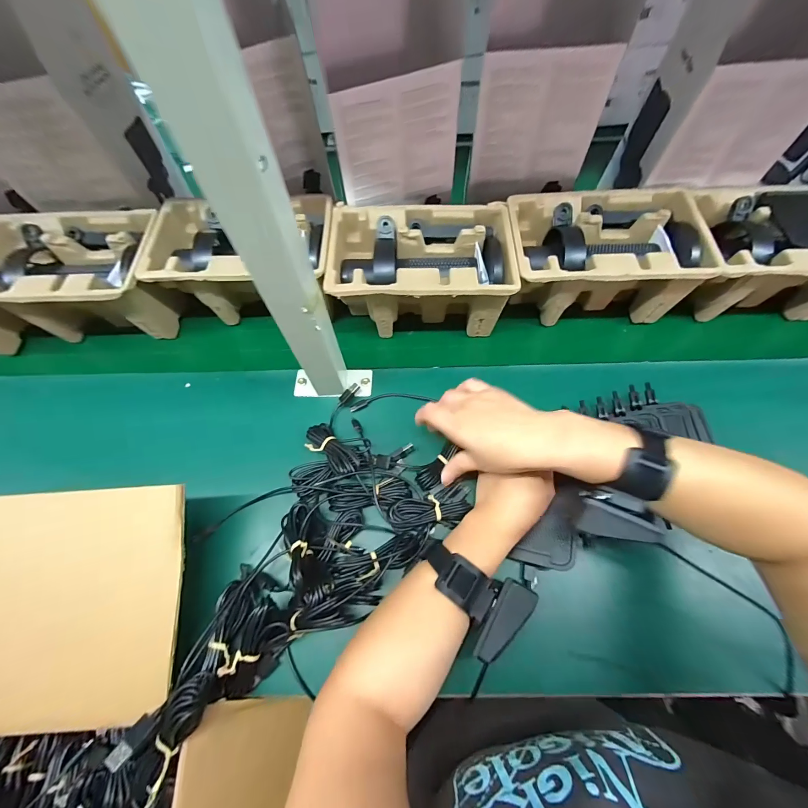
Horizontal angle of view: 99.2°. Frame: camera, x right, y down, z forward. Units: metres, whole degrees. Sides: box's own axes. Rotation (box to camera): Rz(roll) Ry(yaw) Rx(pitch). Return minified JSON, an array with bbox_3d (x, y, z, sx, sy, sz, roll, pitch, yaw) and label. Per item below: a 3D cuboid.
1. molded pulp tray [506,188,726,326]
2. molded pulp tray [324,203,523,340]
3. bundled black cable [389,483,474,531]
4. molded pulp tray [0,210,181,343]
[{"bbox_3d":[0.252,-0.192,0.463,0.224,0.100,0.148,0,66,3],"label":"molded pulp tray"},{"bbox_3d":[0.023,-0.176,0.465,0.228,0.102,0.149,-1,66,2],"label":"molded pulp tray"},{"bbox_3d":[0.031,0.111,0.366,0.095,0.020,0.035,-10,64,-23],"label":"bundled black cable"},{"bbox_3d":[-0.435,-0.168,0.469,0.230,0.101,0.149,-5,65,0],"label":"molded pulp tray"}]

